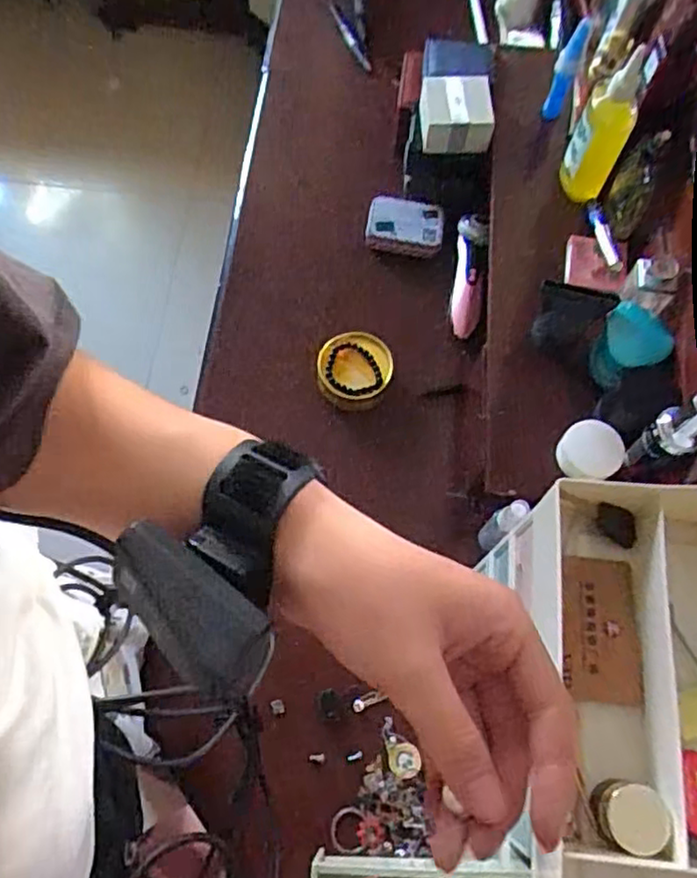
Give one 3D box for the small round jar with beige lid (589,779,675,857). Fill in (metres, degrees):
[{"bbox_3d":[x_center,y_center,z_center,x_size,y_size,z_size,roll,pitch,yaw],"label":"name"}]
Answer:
[{"bbox_3d":[0.147,0.197,0.347,0.031,0.025,0.032,1,67,-2],"label":"small round jar with beige lid"}]

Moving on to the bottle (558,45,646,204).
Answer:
[{"bbox_3d":[0.259,-0.315,0.683,0.048,0.140,0.047,-6,68,-5],"label":"bottle"}]

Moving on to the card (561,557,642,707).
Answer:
[{"bbox_3d":[0.153,0.116,0.405,0.046,0.008,0.085,7,67,0],"label":"card"}]

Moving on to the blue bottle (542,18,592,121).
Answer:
[{"bbox_3d":[0.246,-0.419,0.752,0.024,0.103,0.023,23,45,7],"label":"blue bottle"}]

